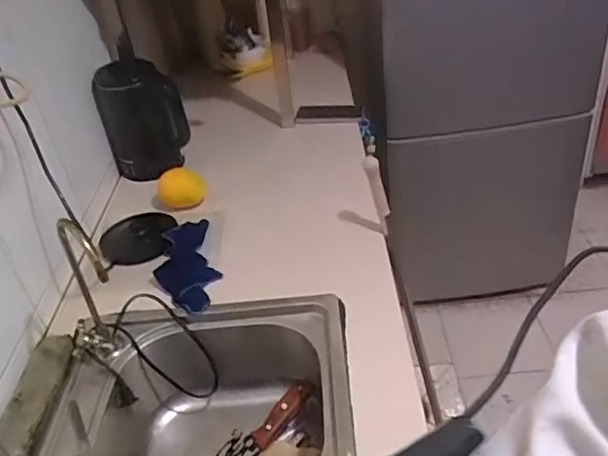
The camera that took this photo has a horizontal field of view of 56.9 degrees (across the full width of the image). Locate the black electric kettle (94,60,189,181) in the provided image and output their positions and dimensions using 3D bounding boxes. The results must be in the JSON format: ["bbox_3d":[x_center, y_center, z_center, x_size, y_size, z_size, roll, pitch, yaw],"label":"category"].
[{"bbox_3d":[-0.333,-0.233,1.166,0.162,0.215,0.160,-14,36,-9],"label":"black electric kettle"}]

